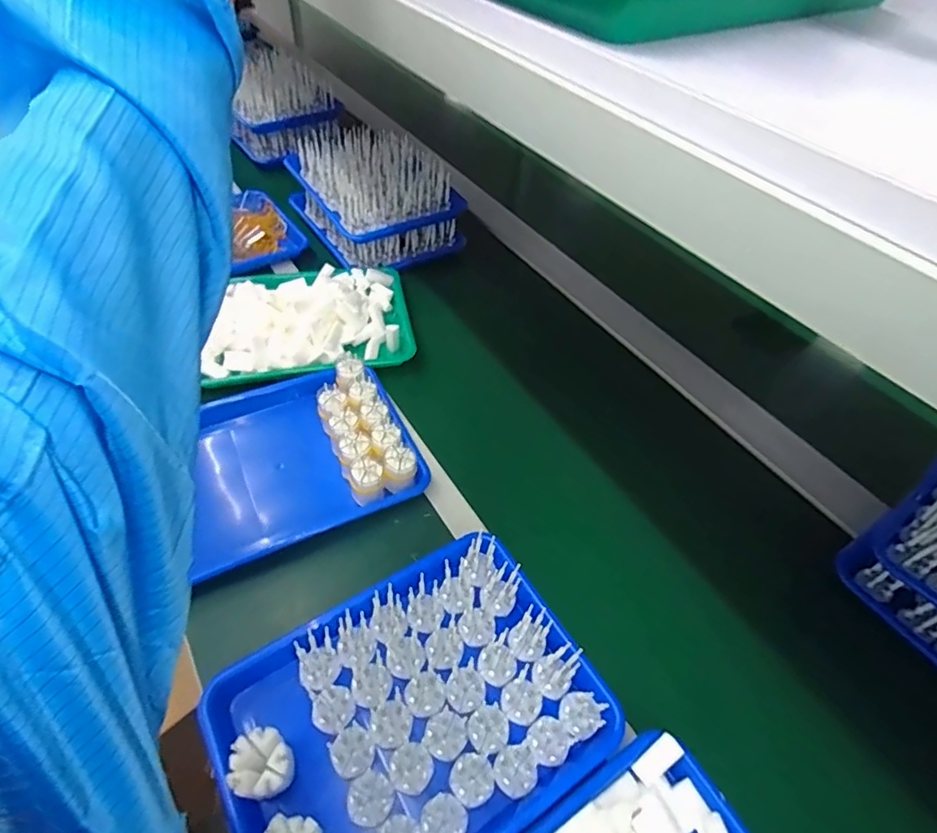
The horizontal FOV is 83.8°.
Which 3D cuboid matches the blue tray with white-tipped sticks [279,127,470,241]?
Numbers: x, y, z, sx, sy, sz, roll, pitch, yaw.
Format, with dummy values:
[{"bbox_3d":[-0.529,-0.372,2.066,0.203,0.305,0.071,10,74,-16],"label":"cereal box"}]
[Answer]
[{"bbox_3d":[-0.189,-0.463,0.995,0.220,0.076,0.327,-23,55,-23],"label":"blue tray with white-tipped sticks"}]

